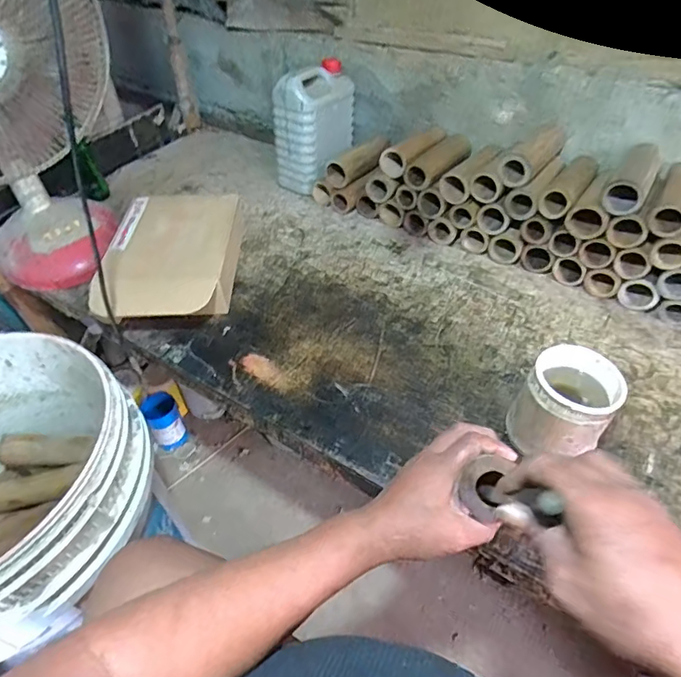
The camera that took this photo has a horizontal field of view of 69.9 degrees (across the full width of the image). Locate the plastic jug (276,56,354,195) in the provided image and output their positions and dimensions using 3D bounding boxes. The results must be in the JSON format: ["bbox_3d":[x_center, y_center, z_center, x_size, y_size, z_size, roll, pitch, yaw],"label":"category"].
[{"bbox_3d":[-0.057,-0.451,1.050,0.111,0.234,0.158,22,49,23],"label":"plastic jug"}]

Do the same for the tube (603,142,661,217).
[{"bbox_3d":[0.459,-0.251,0.763,0.056,0.054,0.148,24,50,25],"label":"tube"}]

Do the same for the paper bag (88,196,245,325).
[{"bbox_3d":[-0.287,-0.135,0.842,0.206,0.075,0.324,-3,44,-1],"label":"paper bag"}]

